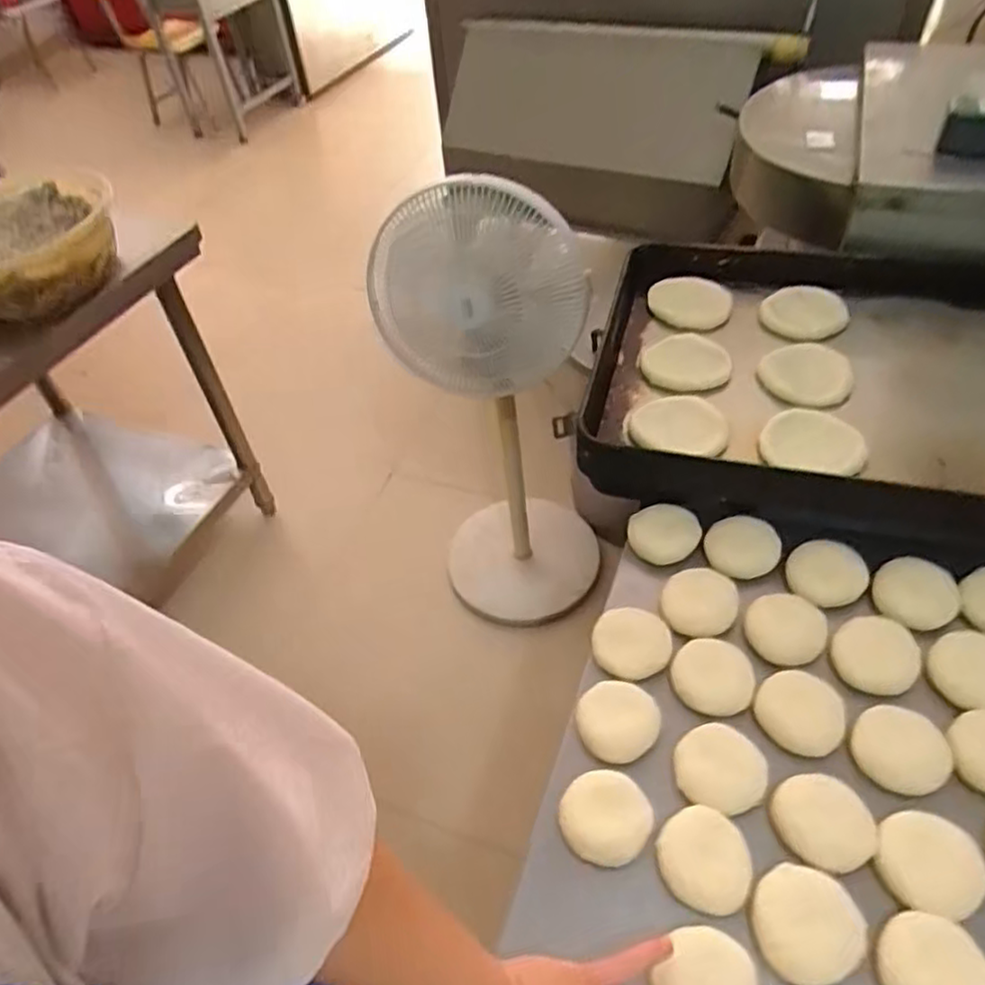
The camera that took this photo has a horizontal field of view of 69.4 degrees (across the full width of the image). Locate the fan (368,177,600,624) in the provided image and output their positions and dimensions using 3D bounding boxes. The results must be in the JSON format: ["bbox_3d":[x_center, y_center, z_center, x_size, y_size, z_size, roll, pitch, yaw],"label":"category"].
[{"bbox_3d":[0.016,-0.085,1.374,0.332,0.983,0.275,-12,48,-5],"label":"fan"}]

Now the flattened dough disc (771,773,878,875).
[{"bbox_3d":[0.250,0.246,0.534,0.061,0.015,0.069,-31,52,-21],"label":"flattened dough disc"}]

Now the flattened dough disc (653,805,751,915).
[{"bbox_3d":[0.157,0.268,0.520,0.067,0.012,0.063,-3,48,3],"label":"flattened dough disc"}]

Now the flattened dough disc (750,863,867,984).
[{"bbox_3d":[0.218,0.298,0.491,0.069,0.014,0.069,-3,48,3],"label":"flattened dough disc"}]

